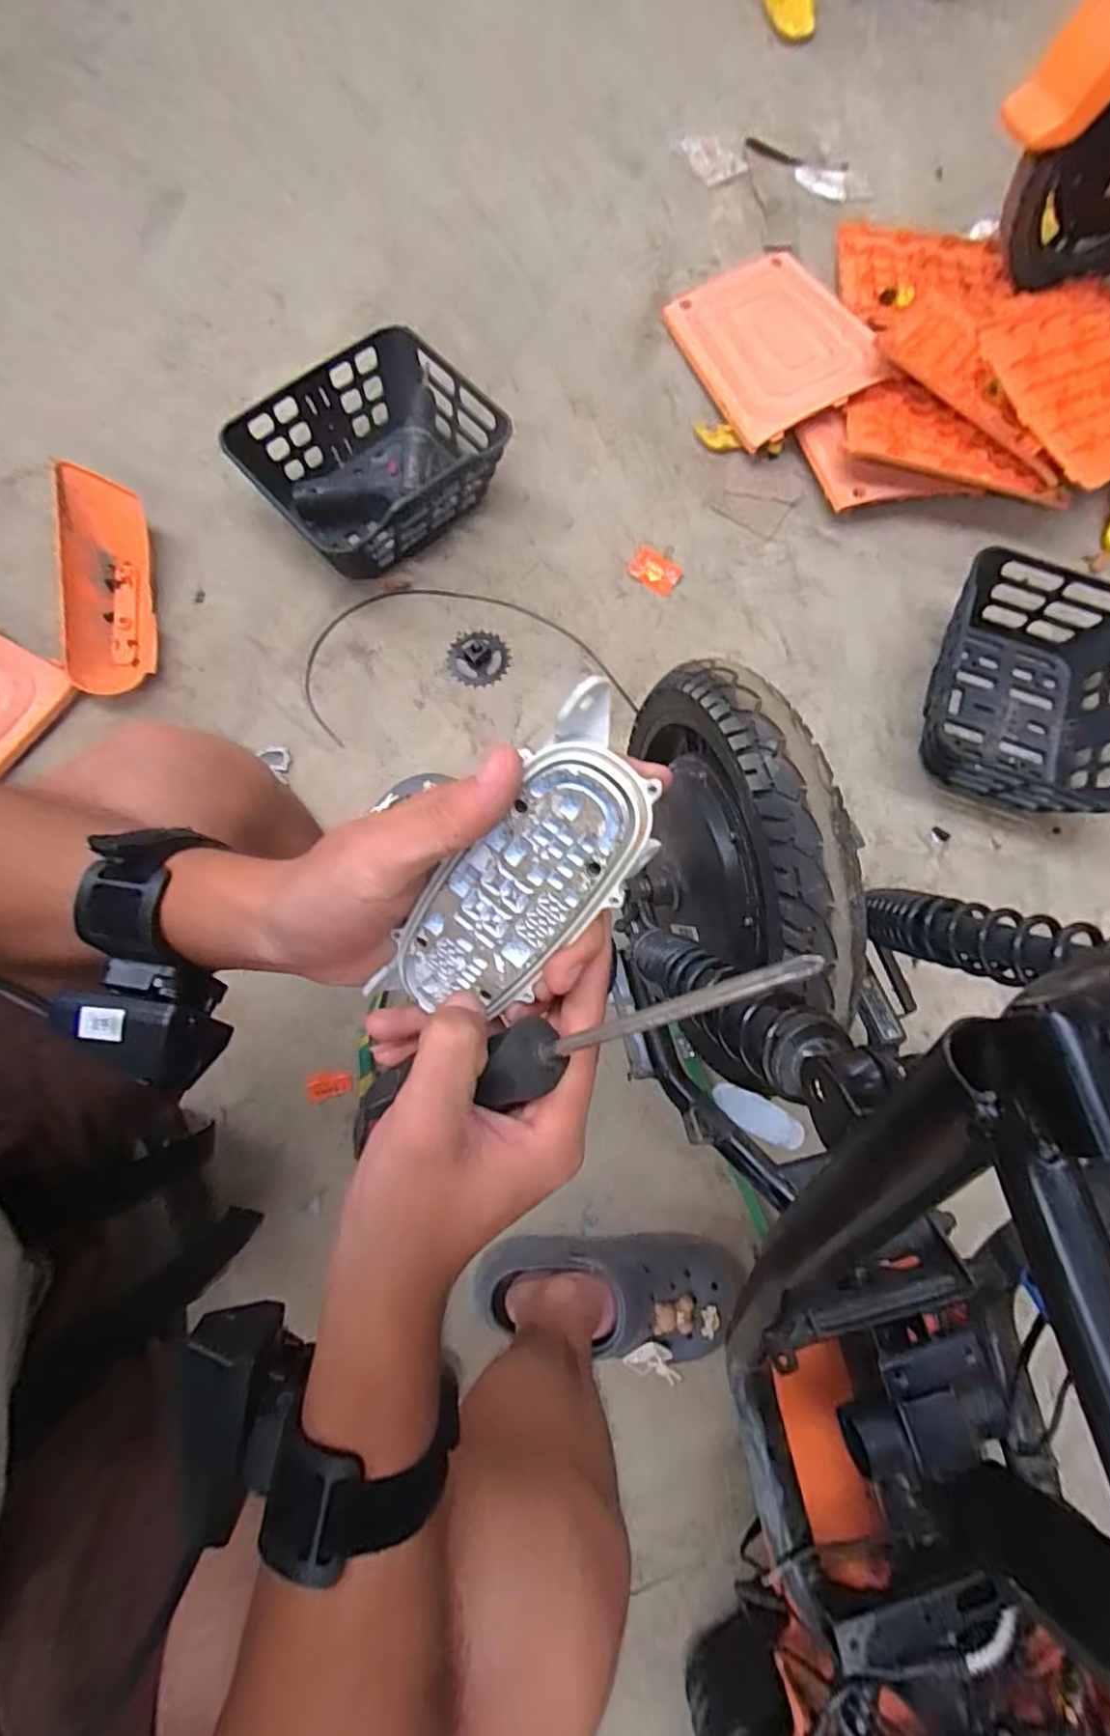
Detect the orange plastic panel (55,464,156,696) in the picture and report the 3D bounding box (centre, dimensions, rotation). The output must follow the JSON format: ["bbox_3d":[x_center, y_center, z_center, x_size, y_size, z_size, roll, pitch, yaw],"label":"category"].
[{"bbox_3d":[-0.611,-0.387,0.856,0.115,0.057,0.319,-10,77,-4],"label":"orange plastic panel"}]

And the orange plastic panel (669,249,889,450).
[{"bbox_3d":[0.346,-0.823,0.987,0.242,0.020,0.321,-24,74,6],"label":"orange plastic panel"}]

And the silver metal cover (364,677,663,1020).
[{"bbox_3d":[-0.013,0.010,0.218,0.048,0.016,0.138,44,116,8],"label":"silver metal cover"}]

